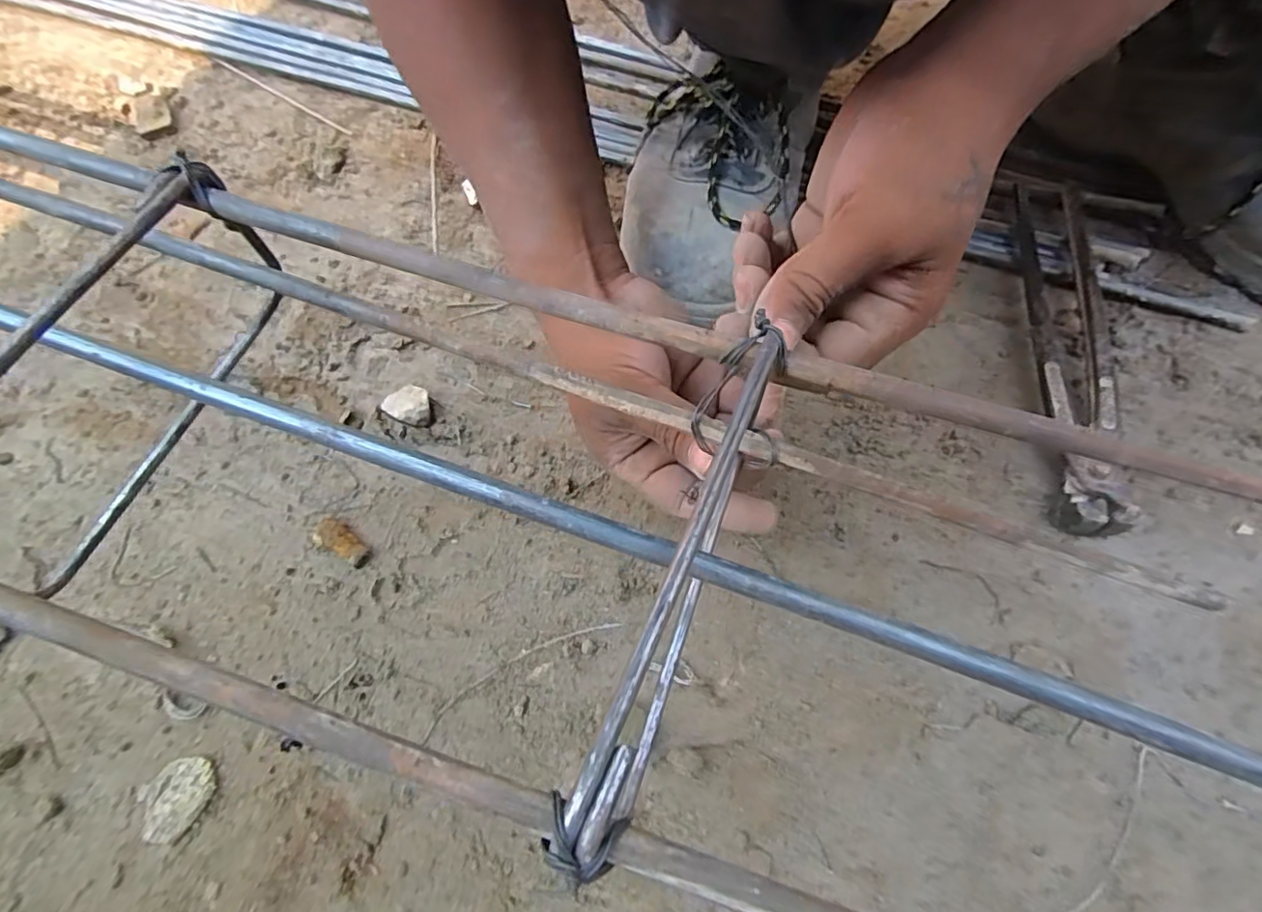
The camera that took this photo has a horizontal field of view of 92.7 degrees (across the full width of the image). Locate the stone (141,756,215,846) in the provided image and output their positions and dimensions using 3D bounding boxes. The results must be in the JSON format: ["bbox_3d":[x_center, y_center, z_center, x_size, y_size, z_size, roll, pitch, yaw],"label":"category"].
[{"bbox_3d":[-0.203,0.153,0.270,0.028,0.005,0.031,-15,65,-7],"label":"stone"}]

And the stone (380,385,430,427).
[{"bbox_3d":[-0.131,-0.030,0.356,0.031,0.013,0.024,27,67,13],"label":"stone"}]

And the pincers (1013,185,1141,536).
[{"bbox_3d":[0.263,-0.067,0.364,0.041,0.026,0.242,6,64,4],"label":"pincers"}]

